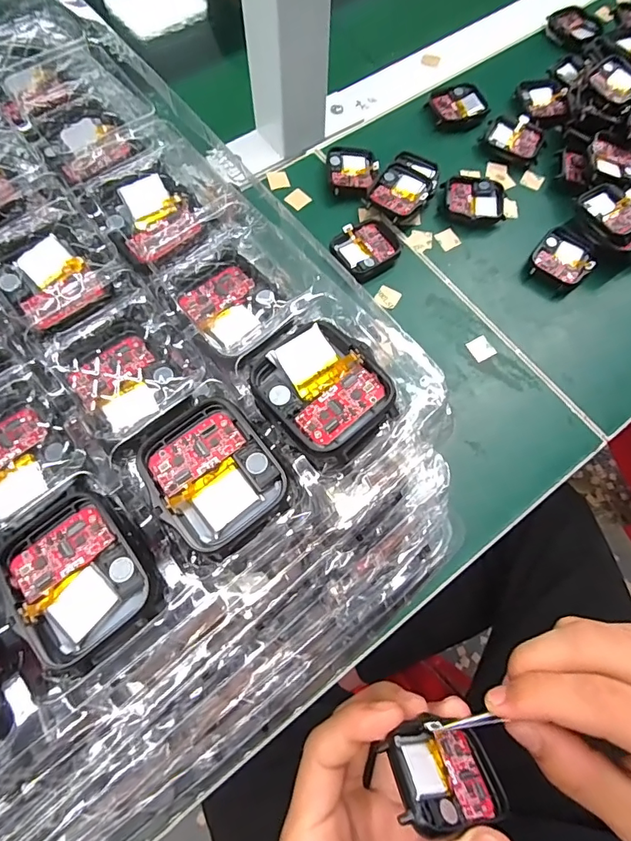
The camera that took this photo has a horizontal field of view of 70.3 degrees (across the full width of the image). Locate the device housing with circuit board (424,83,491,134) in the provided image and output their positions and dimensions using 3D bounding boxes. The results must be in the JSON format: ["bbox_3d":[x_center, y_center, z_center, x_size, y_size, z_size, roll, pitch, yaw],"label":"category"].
[{"bbox_3d":[0.114,-0.256,0.366,0.046,0.008,0.040,-23,72,-9],"label":"device housing with circuit board"}]

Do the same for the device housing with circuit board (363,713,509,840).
[{"bbox_3d":[0.048,0.136,0.172,0.053,0.006,0.034,13,26,-21],"label":"device housing with circuit board"}]

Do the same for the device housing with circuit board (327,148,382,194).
[{"bbox_3d":[0.028,-0.186,0.337,0.036,0.011,0.043,-7,70,-4],"label":"device housing with circuit board"}]

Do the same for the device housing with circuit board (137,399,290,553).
[{"bbox_3d":[-0.034,0.018,0.148,0.037,0.015,0.043,-38,74,-13],"label":"device housing with circuit board"}]

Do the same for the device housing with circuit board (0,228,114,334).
[{"bbox_3d":[-0.105,-0.056,0.176,0.035,0.011,0.045,-41,76,-14],"label":"device housing with circuit board"}]

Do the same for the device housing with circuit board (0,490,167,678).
[{"bbox_3d":[-0.072,0.047,0.137,0.040,0.010,0.046,-39,75,-13],"label":"device housing with circuit board"}]

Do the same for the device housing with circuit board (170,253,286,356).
[{"bbox_3d":[-0.034,-0.049,0.178,0.035,0.012,0.035,-43,75,-14],"label":"device housing with circuit board"}]

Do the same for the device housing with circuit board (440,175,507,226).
[{"bbox_3d":[0.116,-0.164,0.333,0.046,0.010,0.042,6,70,1],"label":"device housing with circuit board"}]

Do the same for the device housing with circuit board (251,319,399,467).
[{"bbox_3d":[0.002,-0.012,0.152,0.038,0.006,0.045,-40,75,-14],"label":"device housing with circuit board"}]

